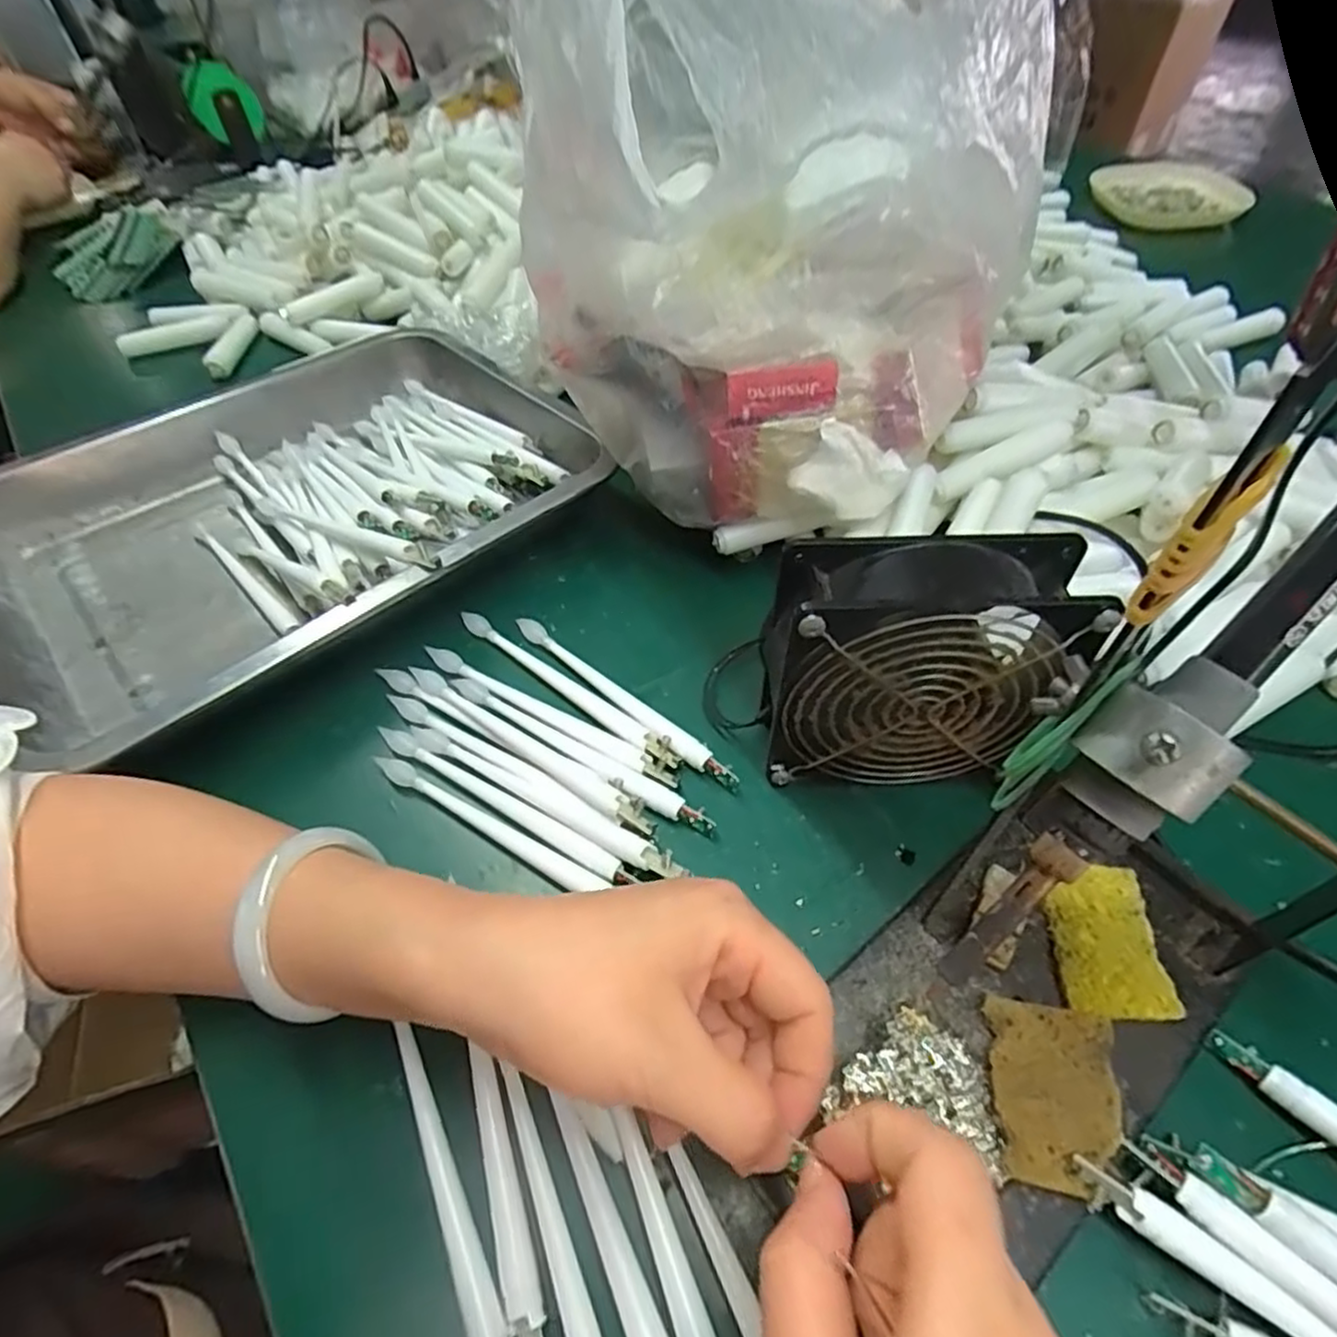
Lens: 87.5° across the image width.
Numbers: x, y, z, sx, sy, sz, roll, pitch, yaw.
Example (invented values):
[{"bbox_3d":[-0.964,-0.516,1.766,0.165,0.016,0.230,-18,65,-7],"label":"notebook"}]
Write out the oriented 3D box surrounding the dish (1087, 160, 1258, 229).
[{"bbox_3d":[0.511,-0.485,0.716,0.143,0.040,0.083,19,55,16],"label":"dish"}]

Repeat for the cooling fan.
[{"bbox_3d":[0.101,0.002,0.295,0.127,0.118,0.045,1,51,3],"label":"cooling fan"}]

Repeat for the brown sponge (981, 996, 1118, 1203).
[{"bbox_3d":[0.131,0.143,0.237,0.038,0.012,0.054,8,53,8],"label":"brown sponge"}]

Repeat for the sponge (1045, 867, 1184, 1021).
[{"bbox_3d":[0.169,0.106,0.272,0.039,0.013,0.055,2,52,3],"label":"sponge"}]

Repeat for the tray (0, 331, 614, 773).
[{"bbox_3d":[-0.227,-0.099,0.435,0.341,0.057,0.249,-38,60,-24],"label":"tray"}]

